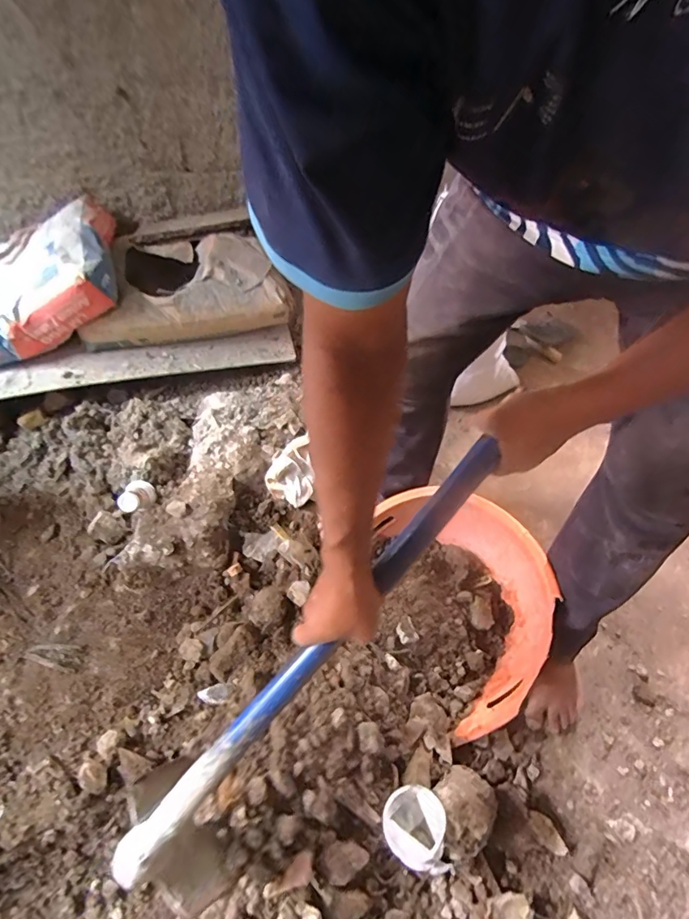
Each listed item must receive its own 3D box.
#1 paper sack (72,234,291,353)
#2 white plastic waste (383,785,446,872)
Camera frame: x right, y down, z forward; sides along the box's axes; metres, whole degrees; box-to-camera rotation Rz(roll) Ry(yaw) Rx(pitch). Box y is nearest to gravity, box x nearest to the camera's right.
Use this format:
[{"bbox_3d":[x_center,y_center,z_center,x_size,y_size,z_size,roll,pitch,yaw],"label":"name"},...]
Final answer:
[{"bbox_3d":[-0.445,-0.483,1.275,0.550,0.157,0.269,-9,53,-10],"label":"paper sack"},{"bbox_3d":[0.099,0.534,0.662,0.080,0.061,0.092,10,52,5],"label":"white plastic waste"}]

